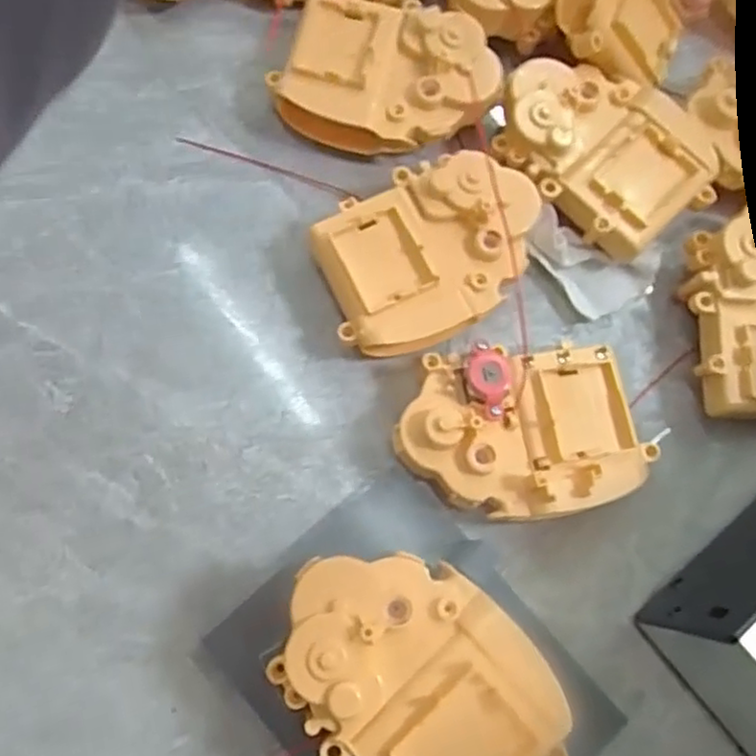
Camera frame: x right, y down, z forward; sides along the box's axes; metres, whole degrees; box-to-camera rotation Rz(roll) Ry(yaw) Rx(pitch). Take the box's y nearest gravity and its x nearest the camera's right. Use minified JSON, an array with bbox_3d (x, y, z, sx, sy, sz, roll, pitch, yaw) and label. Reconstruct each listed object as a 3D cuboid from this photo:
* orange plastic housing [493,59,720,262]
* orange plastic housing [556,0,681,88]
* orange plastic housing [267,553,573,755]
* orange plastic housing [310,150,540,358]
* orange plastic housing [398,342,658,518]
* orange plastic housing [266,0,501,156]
[{"bbox_3d":[0.107,-0.107,0.325,0.076,0.034,0.094,-41,82,-13],"label":"orange plastic housing"},{"bbox_3d":[0.118,-0.182,0.330,0.058,0.026,0.071,12,98,-32],"label":"orange plastic housing"},{"bbox_3d":[0.013,0.102,0.232,0.097,0.022,0.071,40,76,7],"label":"orange plastic housing"},{"bbox_3d":[0.024,-0.055,0.308,0.098,0.035,0.069,-30,79,-11],"label":"orange plastic housing"},{"bbox_3d":[0.059,0.023,0.291,0.099,0.035,0.069,0,75,-4],"label":"orange plastic housing"},{"bbox_3d":[0.005,-0.142,0.329,0.096,0.033,0.068,14,75,0],"label":"orange plastic housing"}]

